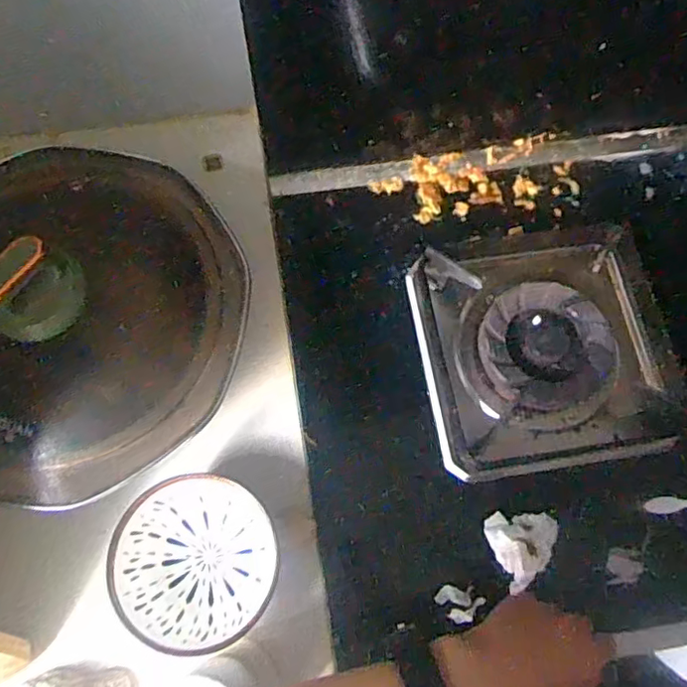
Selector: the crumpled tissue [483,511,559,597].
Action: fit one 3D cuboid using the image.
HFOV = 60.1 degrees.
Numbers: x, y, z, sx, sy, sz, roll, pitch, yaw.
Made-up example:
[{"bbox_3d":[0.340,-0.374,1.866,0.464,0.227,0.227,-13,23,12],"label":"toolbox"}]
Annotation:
[{"bbox_3d":[0.156,0.166,0.500,0.060,0.028,0.056,-24,75,-7],"label":"crumpled tissue"}]

